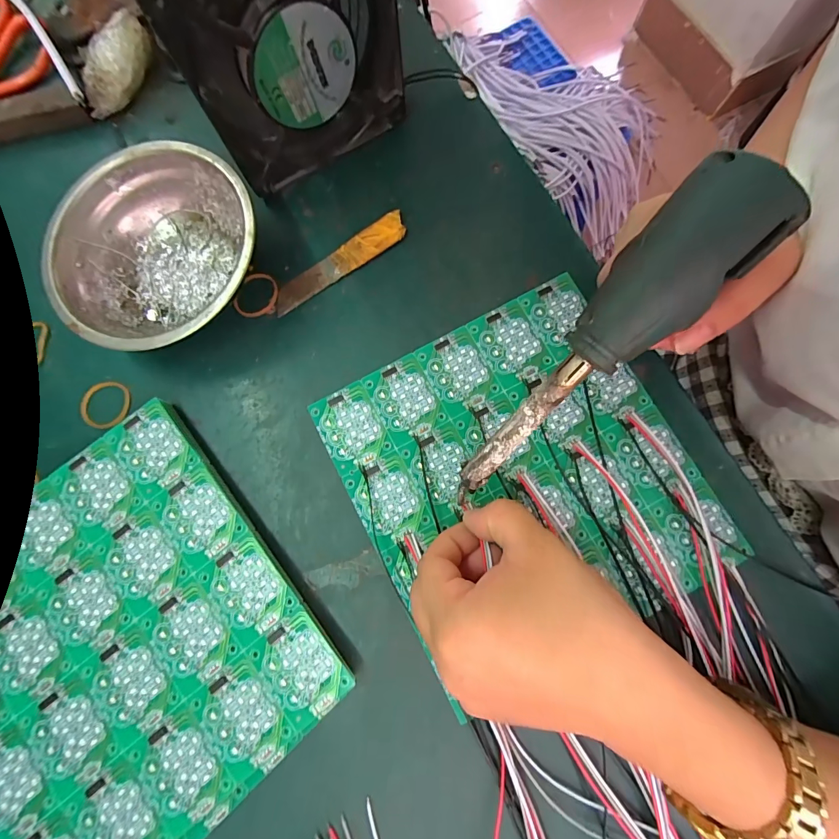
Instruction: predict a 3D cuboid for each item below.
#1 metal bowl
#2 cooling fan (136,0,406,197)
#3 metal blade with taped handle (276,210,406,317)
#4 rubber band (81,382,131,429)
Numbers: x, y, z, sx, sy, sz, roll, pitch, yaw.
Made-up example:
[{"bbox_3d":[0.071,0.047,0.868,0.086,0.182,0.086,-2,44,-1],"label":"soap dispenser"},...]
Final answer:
[{"bbox_3d":[-0.157,-0.098,0.239,0.118,0.043,0.120,0,79,1],"label":"metal bowl"},{"bbox_3d":[-0.073,-0.211,0.218,0.120,0.120,0.047,-30,80,-5],"label":"cooling fan"},{"bbox_3d":[-0.054,-0.105,0.256,0.101,0.006,0.021,-36,81,-6],"label":"metal blade with taped handle"},{"bbox_3d":[-0.201,-0.010,0.245,0.030,0.004,0.030,-5,79,0],"label":"rubber band"}]

